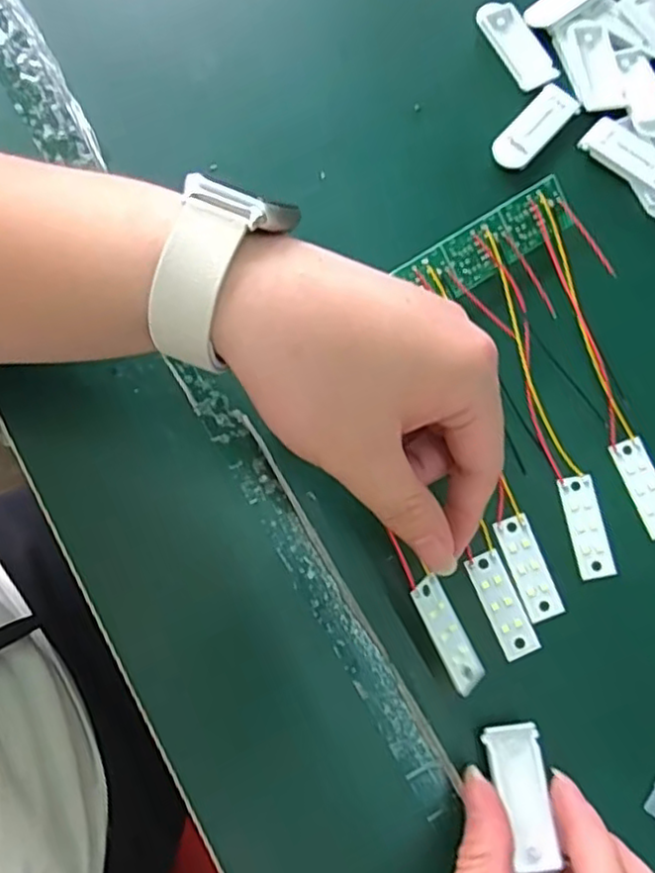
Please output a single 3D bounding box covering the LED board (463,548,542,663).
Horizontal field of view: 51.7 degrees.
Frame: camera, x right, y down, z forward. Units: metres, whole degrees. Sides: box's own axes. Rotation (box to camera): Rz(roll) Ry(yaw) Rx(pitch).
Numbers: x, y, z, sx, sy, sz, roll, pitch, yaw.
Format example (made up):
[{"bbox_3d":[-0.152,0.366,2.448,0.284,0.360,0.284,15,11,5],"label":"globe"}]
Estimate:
[{"bbox_3d":[0.077,0.074,0.297,0.017,0.004,0.046,-22,78,-7],"label":"LED board"}]

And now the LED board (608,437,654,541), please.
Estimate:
[{"bbox_3d":[0.148,0.024,0.313,0.016,0.004,0.046,-21,78,-6],"label":"LED board"}]

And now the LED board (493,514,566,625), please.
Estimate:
[{"bbox_3d":[0.090,0.059,0.302,0.018,0.004,0.046,-20,78,-6],"label":"LED board"}]

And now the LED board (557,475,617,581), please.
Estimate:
[{"bbox_3d":[0.119,0.041,0.308,0.017,0.004,0.046,-10,77,-4],"label":"LED board"}]

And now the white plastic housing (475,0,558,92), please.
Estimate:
[{"bbox_3d":[0.102,-0.213,0.366,0.023,0.004,0.057,-28,79,-8],"label":"white plastic housing"}]

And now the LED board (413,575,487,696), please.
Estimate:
[{"bbox_3d":[0.047,0.077,0.263,0.015,0.004,0.046,-31,97,-32],"label":"LED board"}]

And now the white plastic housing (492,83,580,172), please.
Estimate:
[{"bbox_3d":[0.107,-0.160,0.351,0.021,0.004,0.056,40,79,7],"label":"white plastic housing"}]

